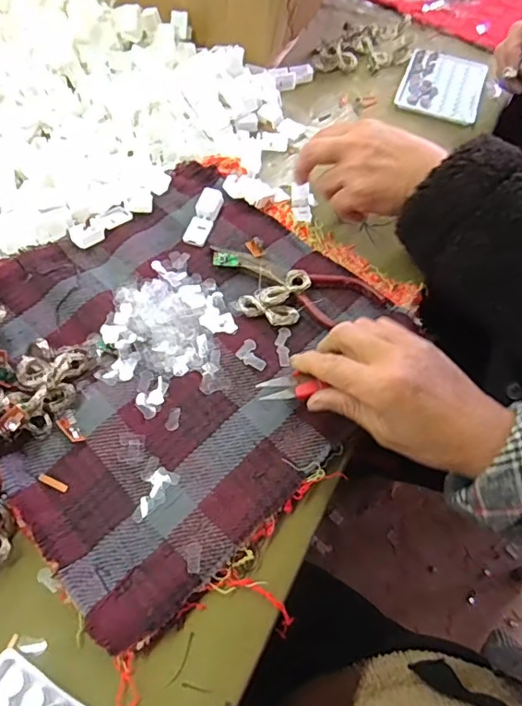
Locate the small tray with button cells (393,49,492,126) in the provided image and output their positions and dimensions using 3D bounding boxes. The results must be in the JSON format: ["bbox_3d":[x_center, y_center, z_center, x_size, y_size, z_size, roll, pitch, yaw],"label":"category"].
[{"bbox_3d":[0.222,-0.330,0.647,0.094,0.009,0.131,19,59,8],"label":"small tray with button cells"}]

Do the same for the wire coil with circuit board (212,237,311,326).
[{"bbox_3d":[0.003,-0.060,0.445,0.058,0.014,0.086,-29,64,-19],"label":"wire coil with circuit board"}]

